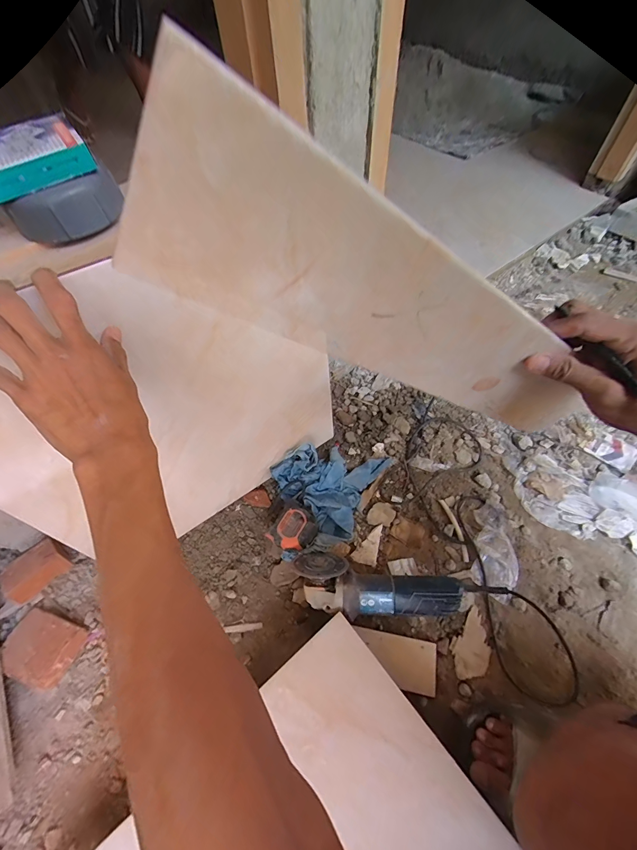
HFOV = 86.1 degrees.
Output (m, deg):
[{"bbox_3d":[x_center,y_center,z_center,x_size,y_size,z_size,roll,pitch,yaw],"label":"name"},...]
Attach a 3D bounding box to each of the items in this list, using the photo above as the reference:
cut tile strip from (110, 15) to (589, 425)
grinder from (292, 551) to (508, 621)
[{"bbox_3d":[0.093,-0.068,0.273,0.433,0.104,0.008,16,50,-34],"label":"cut tile strip"},{"bbox_3d":[0.130,0.288,0.586,0.348,0.099,0.095,7,59,8],"label":"grinder"}]

